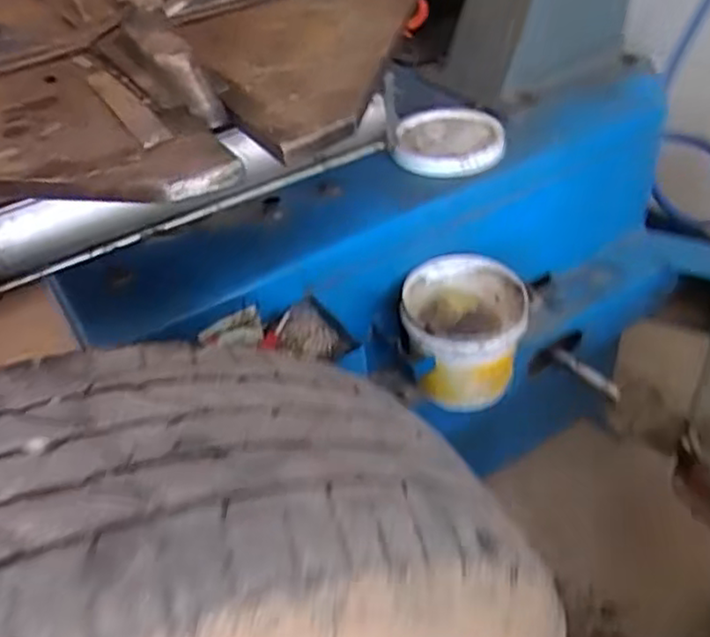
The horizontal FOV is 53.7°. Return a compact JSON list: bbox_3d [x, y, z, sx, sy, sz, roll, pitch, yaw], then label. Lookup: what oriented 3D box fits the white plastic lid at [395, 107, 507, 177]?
[{"bbox_3d":[0.108,-0.205,0.789,0.113,0.025,0.133,3,43,11],"label":"white plastic lid"}]

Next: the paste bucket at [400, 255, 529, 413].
[{"bbox_3d":[0.114,0.020,0.740,0.124,0.110,0.129,1,42,9],"label":"paste bucket"}]

